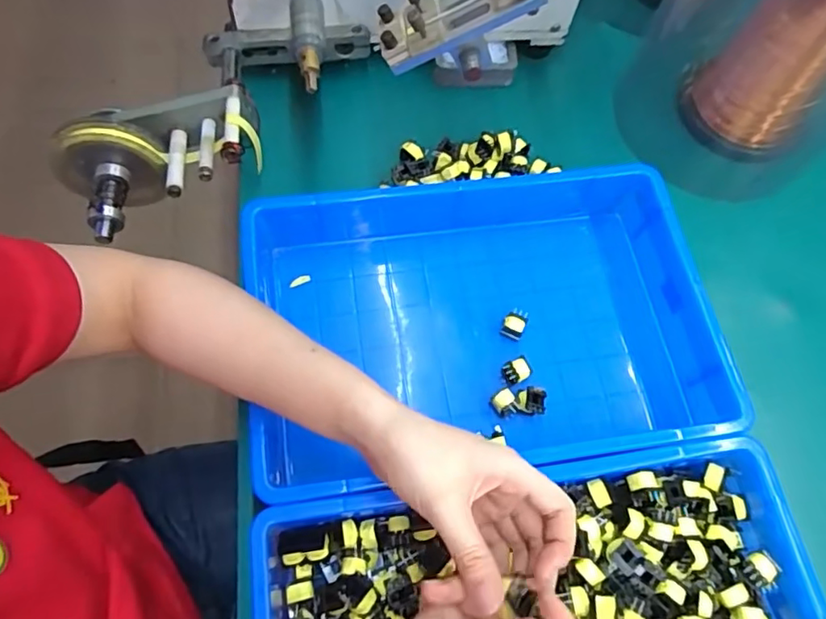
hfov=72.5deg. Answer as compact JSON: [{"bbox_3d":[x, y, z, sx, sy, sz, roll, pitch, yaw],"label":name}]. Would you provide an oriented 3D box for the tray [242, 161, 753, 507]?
[{"bbox_3d":[0.056,0.008,0.476,0.364,0.070,0.254,-7,67,-5],"label":"tray"}]

